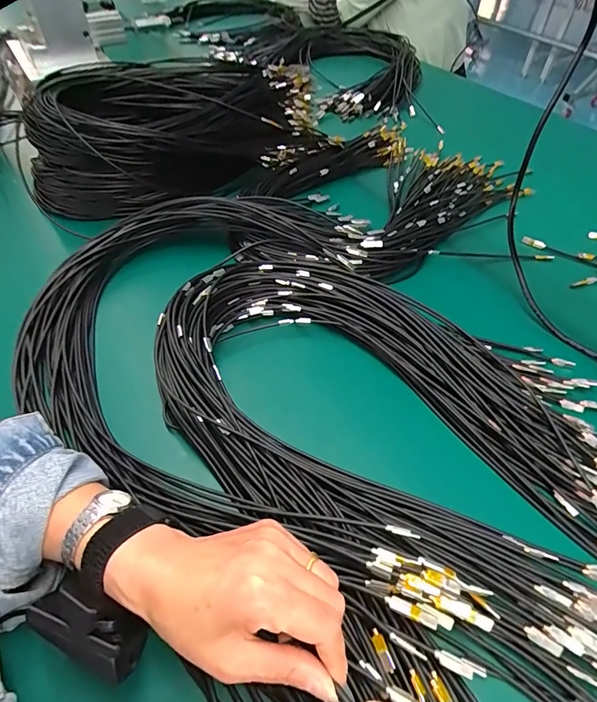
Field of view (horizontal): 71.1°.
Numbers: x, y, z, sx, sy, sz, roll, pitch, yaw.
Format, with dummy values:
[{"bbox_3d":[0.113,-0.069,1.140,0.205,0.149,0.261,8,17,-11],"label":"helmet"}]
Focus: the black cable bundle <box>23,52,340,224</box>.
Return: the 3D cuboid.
[{"bbox_3d":[-0.192,-0.369,0.680,0.454,0.140,0.187,-27,56,-21],"label":"black cable bundle"}]

